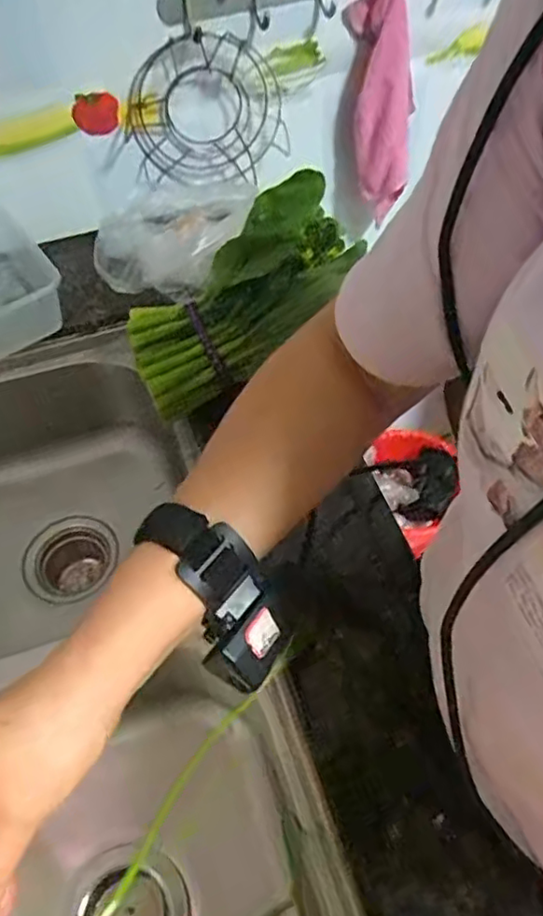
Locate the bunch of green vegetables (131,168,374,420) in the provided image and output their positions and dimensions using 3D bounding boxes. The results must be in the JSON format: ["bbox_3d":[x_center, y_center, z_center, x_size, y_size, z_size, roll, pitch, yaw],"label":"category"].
[{"bbox_3d":[-0.035,-0.150,0.575,0.231,0.075,0.089,-42,58,17],"label":"bunch of green vegetables"}]

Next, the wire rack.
[{"bbox_3d":[-0.079,-0.426,0.770,0.189,0.172,0.036,-14,57,-7],"label":"wire rack"}]

